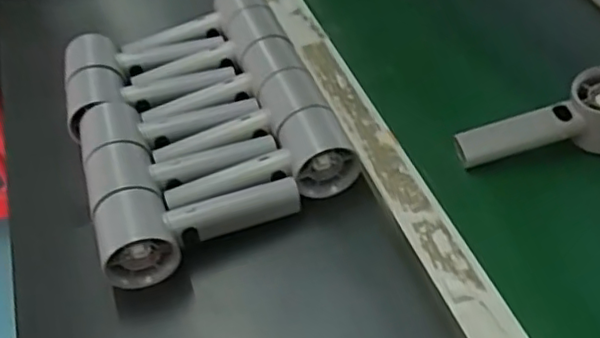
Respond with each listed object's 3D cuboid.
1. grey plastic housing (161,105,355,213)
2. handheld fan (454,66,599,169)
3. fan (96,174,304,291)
[{"bbox_3d":[-0.033,0.001,0.528,0.158,0.054,0.053,-15,48,-9],"label":"grey plastic housing"},{"bbox_3d":[0.220,-0.034,0.565,0.160,0.061,0.051,-18,47,10],"label":"handheld fan"},{"bbox_3d":[-0.078,0.042,0.502,0.158,0.061,0.054,-16,48,-10],"label":"fan"}]

